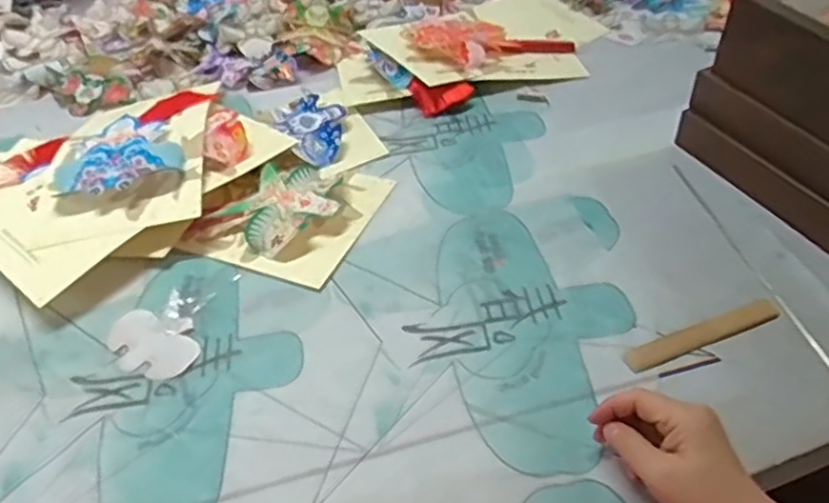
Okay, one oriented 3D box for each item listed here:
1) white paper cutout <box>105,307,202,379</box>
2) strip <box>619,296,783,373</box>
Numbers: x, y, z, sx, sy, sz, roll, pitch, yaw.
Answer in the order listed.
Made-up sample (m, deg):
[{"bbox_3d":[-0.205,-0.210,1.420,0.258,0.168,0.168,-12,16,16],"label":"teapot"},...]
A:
[{"bbox_3d":[-0.236,0.082,0.599,0.092,0.004,0.062,10,47,15],"label":"white paper cutout"},{"bbox_3d":[0.241,0.069,0.554,0.139,0.007,0.022,-21,55,-8],"label":"strip"}]

